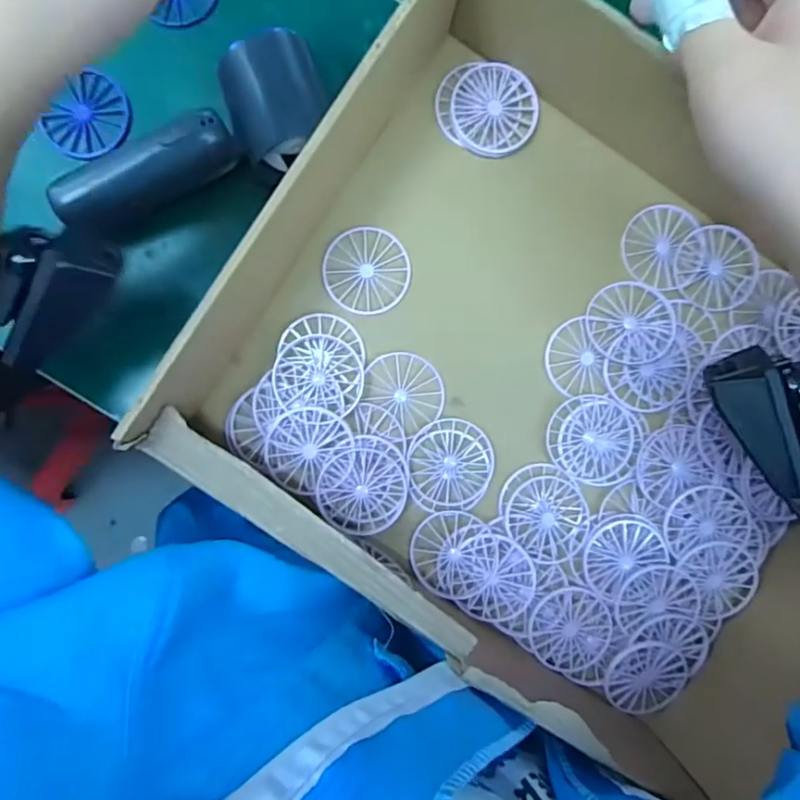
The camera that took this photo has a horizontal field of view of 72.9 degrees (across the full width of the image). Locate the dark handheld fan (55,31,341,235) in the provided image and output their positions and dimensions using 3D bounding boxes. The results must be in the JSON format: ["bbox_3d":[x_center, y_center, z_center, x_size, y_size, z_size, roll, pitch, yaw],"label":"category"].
[{"bbox_3d":[-0.111,-0.139,0.299,0.148,0.048,0.058,-23,94,-2],"label":"dark handheld fan"}]

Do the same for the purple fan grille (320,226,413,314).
[{"bbox_3d":[-0.019,-0.076,0.318,0.050,0.004,0.050,0,93,-3],"label":"purple fan grille"}]

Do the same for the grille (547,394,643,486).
[{"bbox_3d":[0.117,0.024,0.324,0.054,0.007,0.051,3,92,-3],"label":"grille"}]

